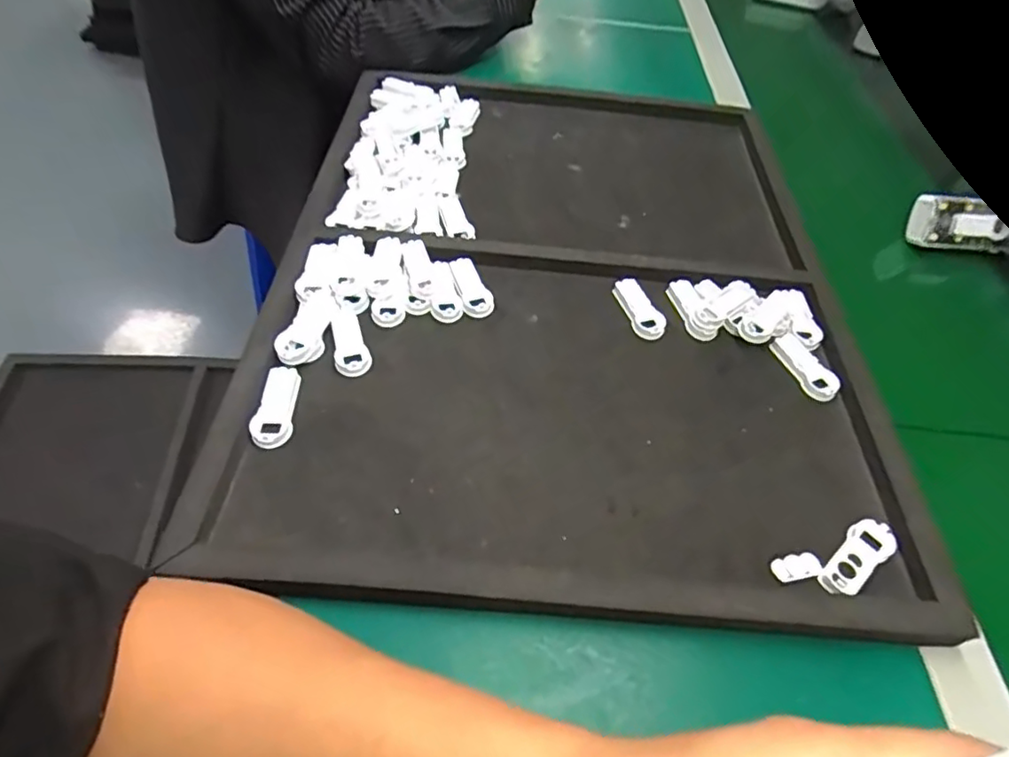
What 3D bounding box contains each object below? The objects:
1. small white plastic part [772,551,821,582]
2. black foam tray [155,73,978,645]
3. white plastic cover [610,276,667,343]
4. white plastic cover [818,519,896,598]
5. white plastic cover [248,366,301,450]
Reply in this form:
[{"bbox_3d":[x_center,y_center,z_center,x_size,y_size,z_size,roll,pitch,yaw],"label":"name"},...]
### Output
[{"bbox_3d":[0.165,0.106,0.338,0.028,0.004,0.014,-7,52,-11],"label":"small white plastic part"},{"bbox_3d":[0.048,-0.086,0.481,0.433,0.043,0.536,4,49,0],"label":"black foam tray"},{"bbox_3d":[0.103,-0.053,0.461,0.025,0.013,0.057,-14,54,-16],"label":"white plastic cover"},{"bbox_3d":[0.203,0.103,0.346,0.058,0.008,0.024,-28,59,-25],"label":"white plastic cover"},{"bbox_3d":[-0.145,0.018,0.382,0.023,0.016,0.055,2,51,-4],"label":"white plastic cover"}]

